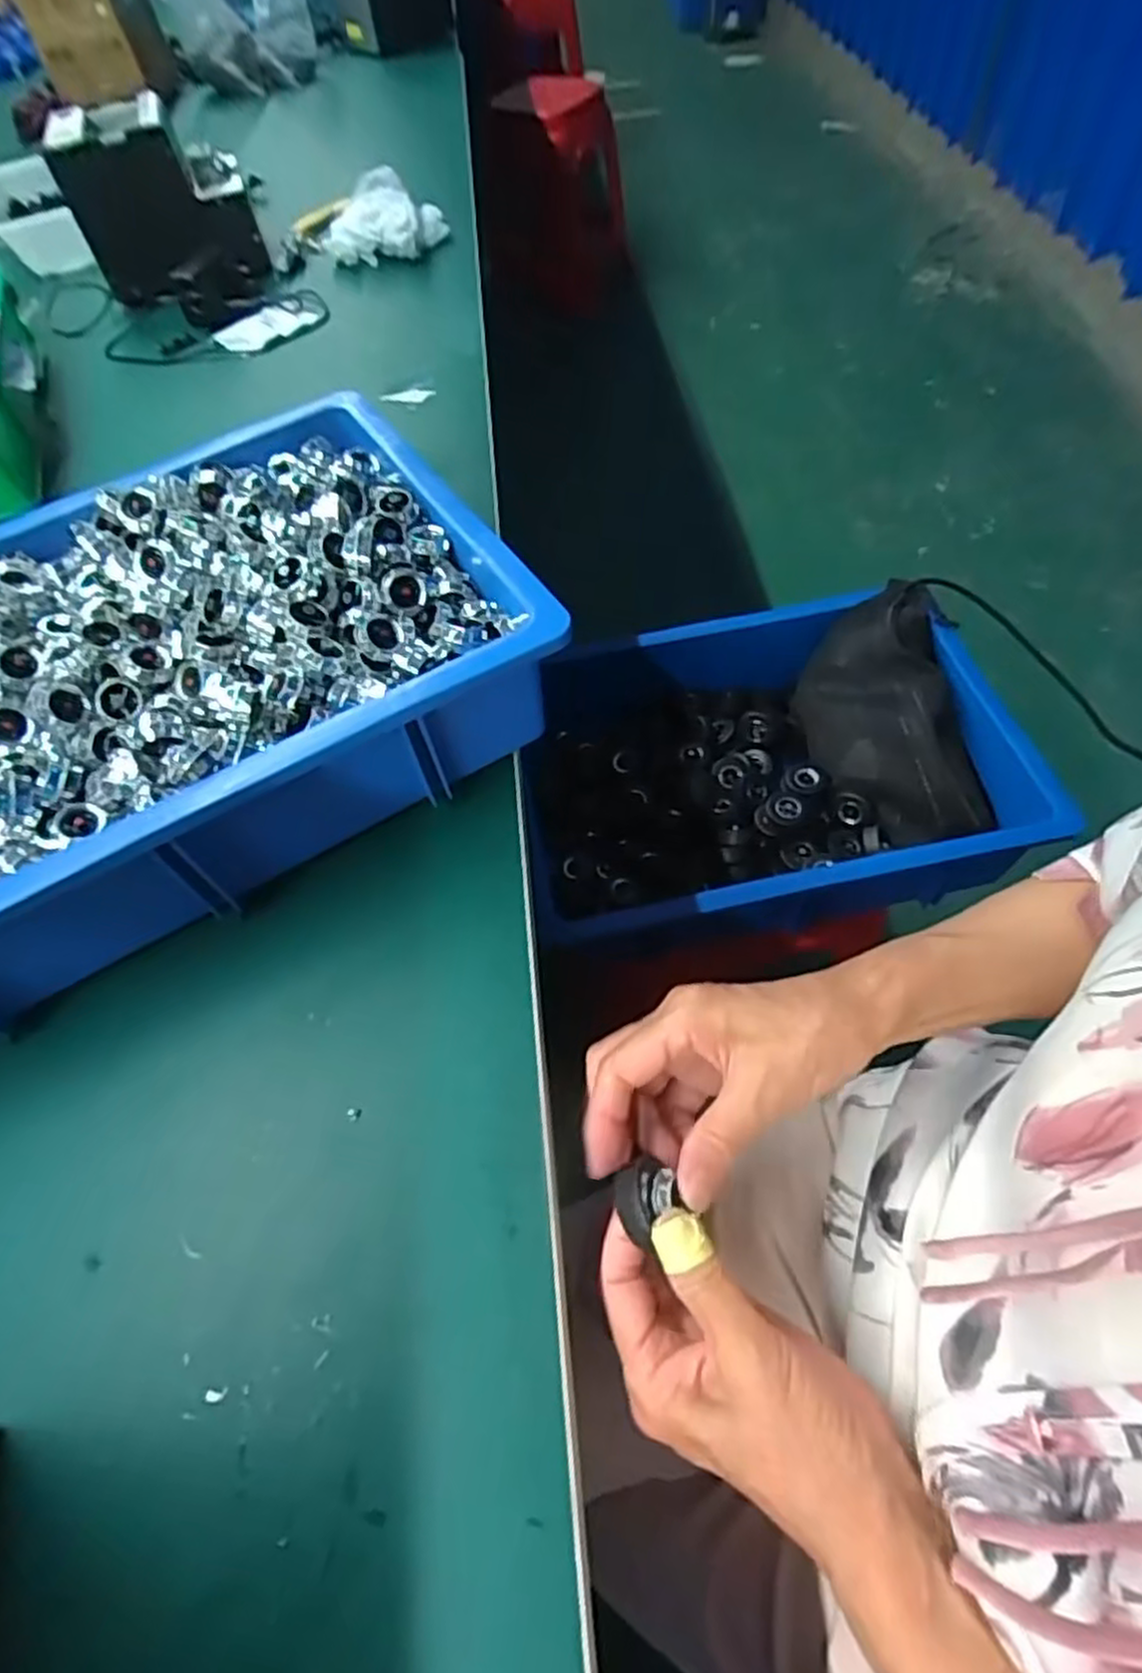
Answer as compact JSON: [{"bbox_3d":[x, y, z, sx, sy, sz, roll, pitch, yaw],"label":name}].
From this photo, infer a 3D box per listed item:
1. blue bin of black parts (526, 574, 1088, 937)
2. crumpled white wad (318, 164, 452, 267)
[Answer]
[{"bbox_3d":[0.172,-0.069,0.705,0.423,0.114,0.299,-11,57,-3],"label":"blue bin of black parts"},{"bbox_3d":[-0.215,-0.697,0.865,0.136,0.056,0.123,-14,57,-5],"label":"crumpled white wad"}]

